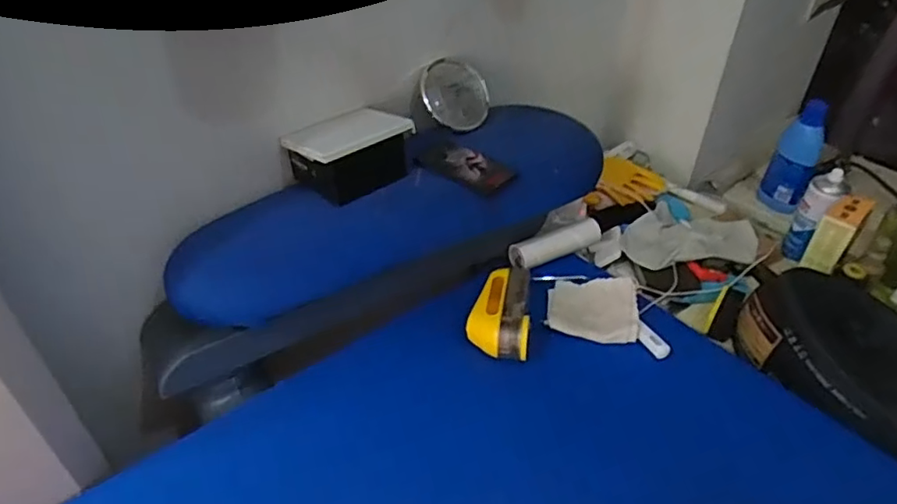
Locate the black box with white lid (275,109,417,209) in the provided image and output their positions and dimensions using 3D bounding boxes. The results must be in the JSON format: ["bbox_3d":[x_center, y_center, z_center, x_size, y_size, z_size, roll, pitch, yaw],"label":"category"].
[{"bbox_3d":[-0.136,-0.144,0.840,0.153,0.069,0.121,-26,47,-28],"label":"black box with white lid"}]

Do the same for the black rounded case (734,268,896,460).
[{"bbox_3d":[0.590,0.159,0.862,0.190,0.106,0.309,-18,43,-20],"label":"black rounded case"}]

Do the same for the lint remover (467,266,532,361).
[{"bbox_3d":[0.077,0.086,0.885,0.085,0.058,0.155,5,40,6],"label":"lint remover"}]

